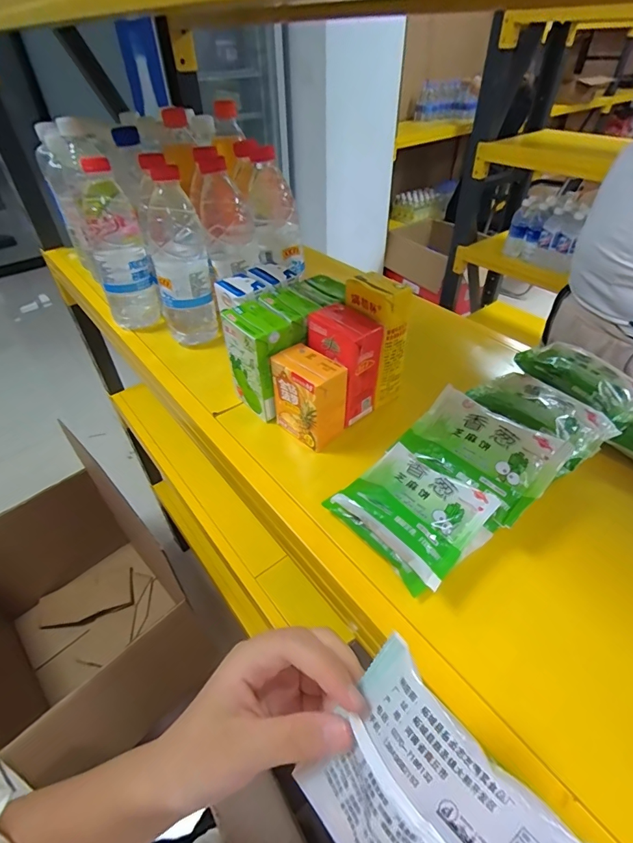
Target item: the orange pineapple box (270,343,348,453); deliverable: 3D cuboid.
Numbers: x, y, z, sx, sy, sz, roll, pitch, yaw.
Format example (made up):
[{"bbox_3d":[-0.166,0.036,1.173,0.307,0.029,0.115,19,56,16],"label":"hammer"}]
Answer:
[{"bbox_3d":[-0.008,-0.024,0.419,0.064,0.082,0.044,31,52,31],"label":"orange pineapple box"}]

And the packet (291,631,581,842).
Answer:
[{"bbox_3d":[0.050,0.170,0.174,0.114,0.018,0.086,39,99,24],"label":"packet"}]

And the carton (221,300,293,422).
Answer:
[{"bbox_3d":[-0.057,-0.062,0.443,0.048,0.102,0.067,-30,50,-27],"label":"carton"}]

